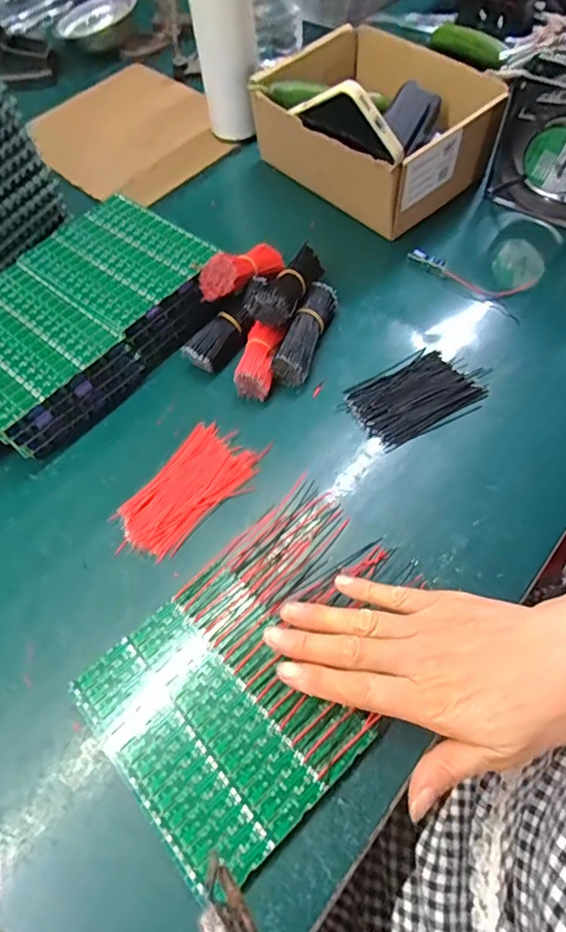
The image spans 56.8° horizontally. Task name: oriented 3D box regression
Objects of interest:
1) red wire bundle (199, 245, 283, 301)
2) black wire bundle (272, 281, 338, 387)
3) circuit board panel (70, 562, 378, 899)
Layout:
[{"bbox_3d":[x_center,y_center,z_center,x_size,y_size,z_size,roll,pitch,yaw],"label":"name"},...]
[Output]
[{"bbox_3d":[-0.032,-0.184,0.484,0.031,0.033,0.105,28,43,19],"label":"red wire bundle"},{"bbox_3d":[0.021,-0.120,0.470,0.028,0.031,0.103,15,59,12],"label":"black wire bundle"},{"bbox_3d":[-0.041,0.149,0.319,0.122,0.006,0.146,-38,64,-20],"label":"circuit board panel"}]

